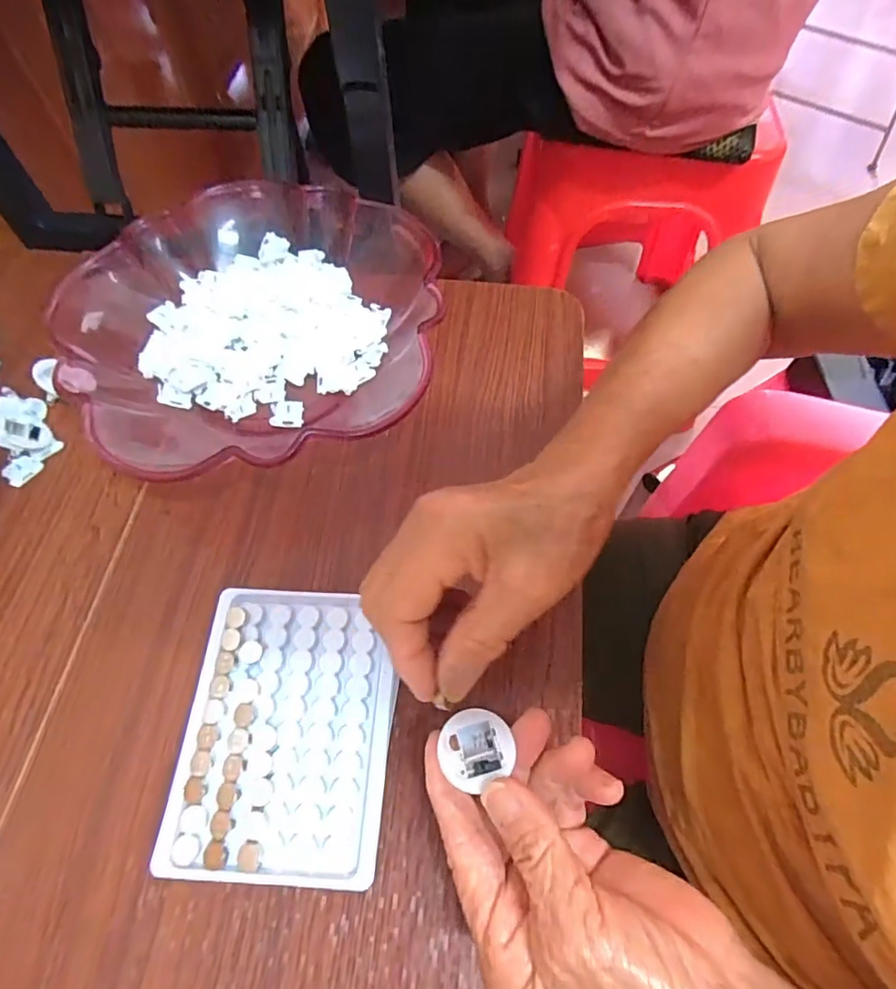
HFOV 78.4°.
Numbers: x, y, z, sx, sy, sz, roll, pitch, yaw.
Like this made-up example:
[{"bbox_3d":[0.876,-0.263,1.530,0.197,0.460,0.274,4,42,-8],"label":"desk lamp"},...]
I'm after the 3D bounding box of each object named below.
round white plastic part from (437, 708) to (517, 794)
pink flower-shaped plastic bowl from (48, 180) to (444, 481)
[{"bbox_3d":[0.013,0.110,0.240,0.029,0.013,0.030,-5,65,0],"label":"round white plastic part"},{"bbox_3d":[-0.128,-0.112,0.376,0.239,0.057,0.233,-1,65,2],"label":"pink flower-shaped plastic bowl"}]

